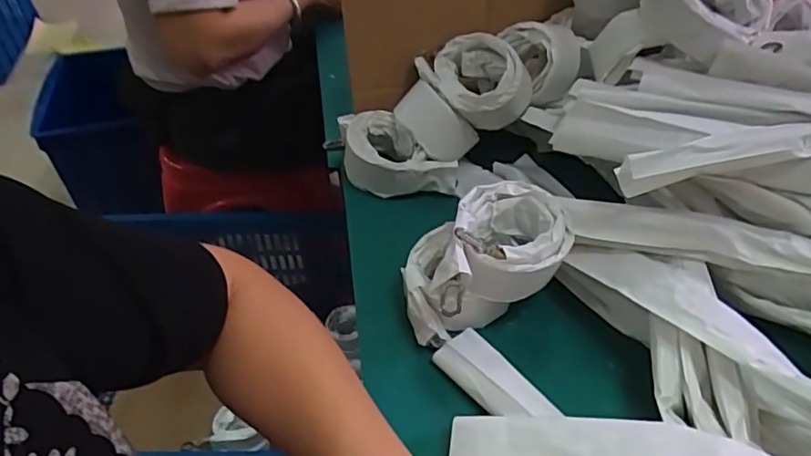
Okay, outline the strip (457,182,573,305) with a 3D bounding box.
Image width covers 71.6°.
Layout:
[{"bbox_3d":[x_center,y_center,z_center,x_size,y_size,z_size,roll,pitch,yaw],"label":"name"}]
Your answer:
[{"bbox_3d":[0.089,0.011,0.468,0.095,0.057,0.088,1,44,2],"label":"strip"}]

